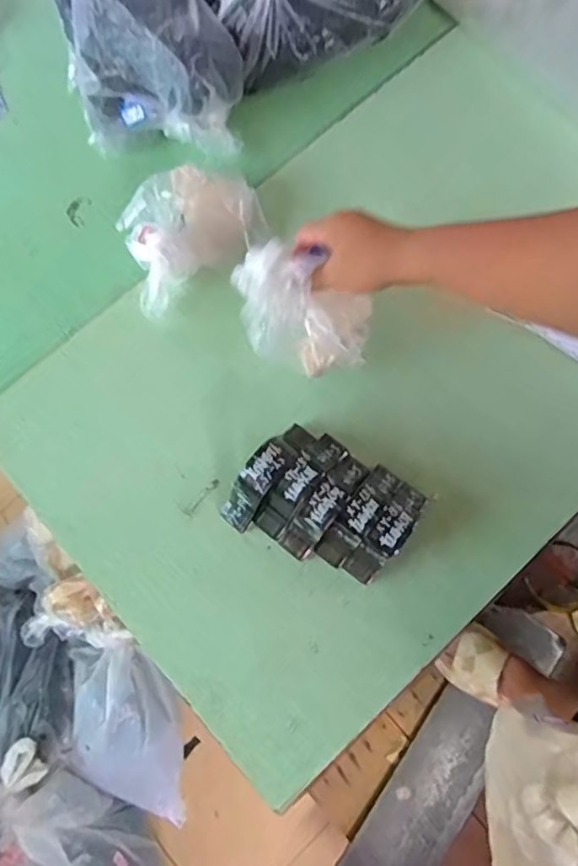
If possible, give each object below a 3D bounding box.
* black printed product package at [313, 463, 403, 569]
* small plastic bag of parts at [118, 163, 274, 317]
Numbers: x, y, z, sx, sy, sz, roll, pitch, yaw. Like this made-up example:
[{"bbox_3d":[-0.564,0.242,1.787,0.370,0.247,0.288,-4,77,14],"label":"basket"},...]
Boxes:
[{"bbox_3d":[0.072,0.079,0.578,0.033,0.068,0.111,37,78,7],"label":"black printed product package"},{"bbox_3d":[-0.128,-0.231,0.668,0.157,0.059,0.131,-35,79,-10],"label":"small plastic bag of parts"}]

